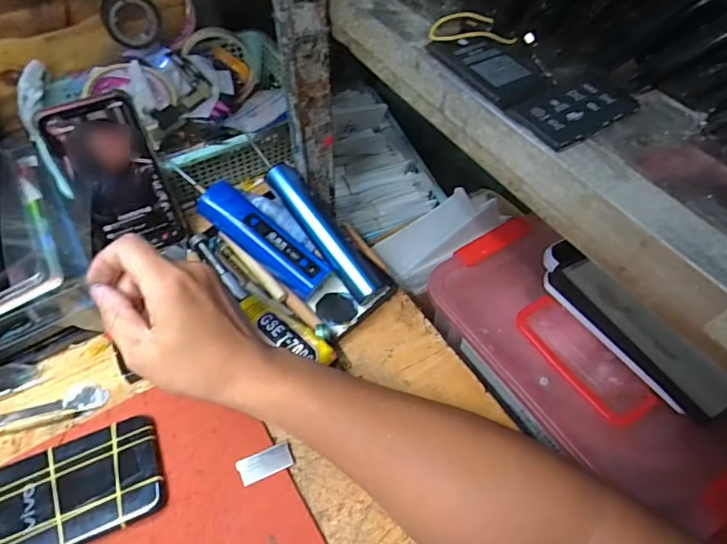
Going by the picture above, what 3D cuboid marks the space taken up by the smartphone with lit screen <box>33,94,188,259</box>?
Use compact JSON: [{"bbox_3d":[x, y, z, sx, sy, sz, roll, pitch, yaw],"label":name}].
[{"bbox_3d":[-0.221,-0.080,0.437,0.083,0.142,0.010,-24,39,-20],"label":"smartphone with lit screen"}]

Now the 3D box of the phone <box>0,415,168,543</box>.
[{"bbox_3d":[-0.227,0.164,0.348,0.159,0.010,0.076,-19,58,-16],"label":"phone"}]

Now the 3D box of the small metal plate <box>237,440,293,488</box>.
[{"bbox_3d":[-0.073,0.143,0.366,0.039,0.004,0.020,-20,59,-17],"label":"small metal plate"}]

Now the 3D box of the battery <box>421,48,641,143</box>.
[{"bbox_3d":[0.108,-0.085,0.249,0.059,0.010,0.037,-29,60,-19],"label":"battery"}]

